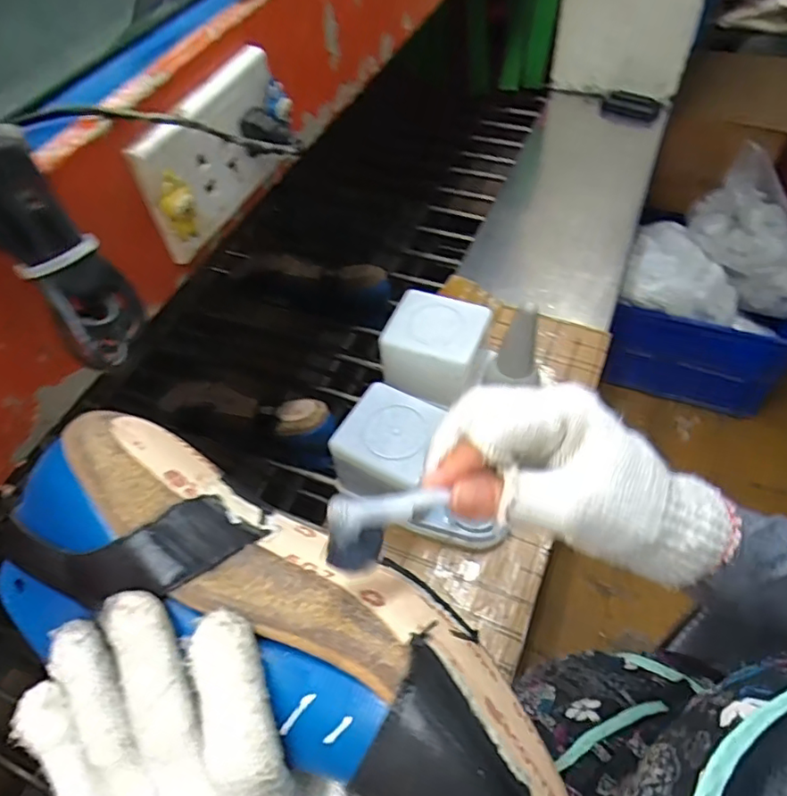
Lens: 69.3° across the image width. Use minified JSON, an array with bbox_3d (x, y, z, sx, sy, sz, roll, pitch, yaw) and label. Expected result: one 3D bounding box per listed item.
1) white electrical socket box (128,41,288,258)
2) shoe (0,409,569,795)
[{"bbox_3d":[-0.100,-0.138,0.332,0.023,0.080,0.120,12,56,14],"label":"white electrical socket box"},{"bbox_3d":[-0.039,0.091,0.219,0.243,0.062,0.096,29,60,11],"label":"shoe"}]

